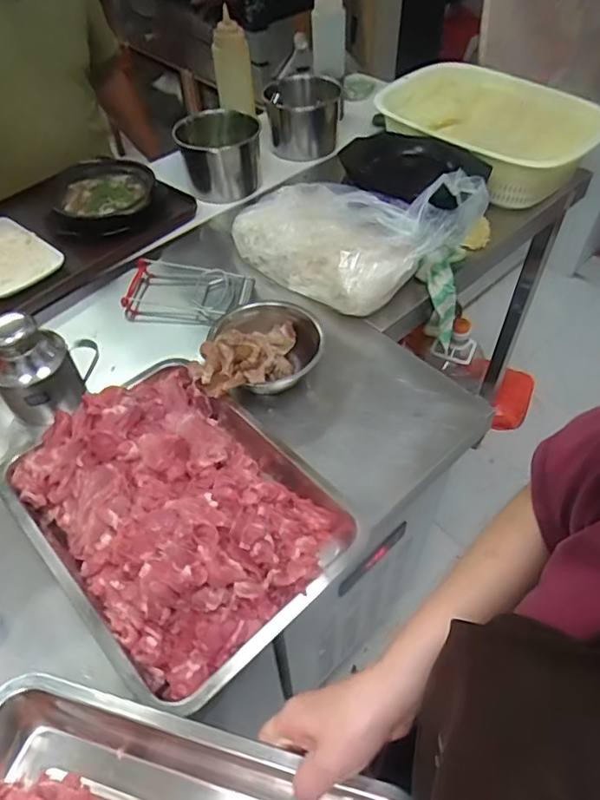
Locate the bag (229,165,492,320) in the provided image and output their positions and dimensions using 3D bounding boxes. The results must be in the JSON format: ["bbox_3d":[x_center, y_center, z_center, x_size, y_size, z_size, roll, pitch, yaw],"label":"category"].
[{"bbox_3d":[0.063,-0.227,0.828,0.345,0.174,0.167,14,52,14],"label":"bag"}]

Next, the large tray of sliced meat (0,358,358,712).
[{"bbox_3d":[-0.130,0.103,0.585,0.252,0.086,0.327,-38,58,-25],"label":"large tray of sliced meat"}]

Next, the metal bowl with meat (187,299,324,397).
[{"bbox_3d":[-0.057,-0.069,0.720,0.167,0.110,0.131,-17,51,-12],"label":"metal bowl with meat"}]

